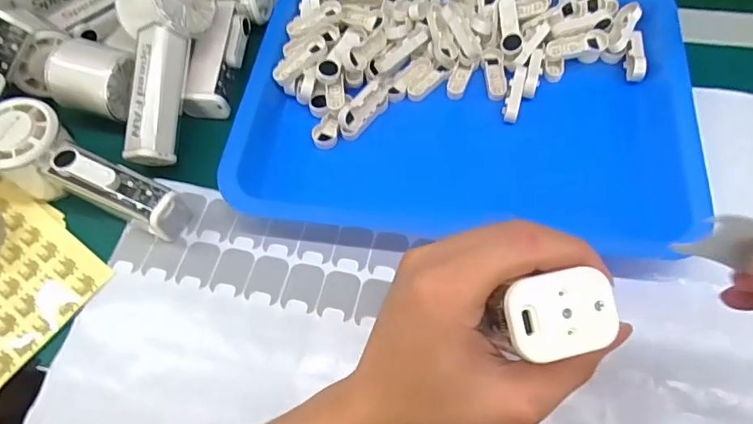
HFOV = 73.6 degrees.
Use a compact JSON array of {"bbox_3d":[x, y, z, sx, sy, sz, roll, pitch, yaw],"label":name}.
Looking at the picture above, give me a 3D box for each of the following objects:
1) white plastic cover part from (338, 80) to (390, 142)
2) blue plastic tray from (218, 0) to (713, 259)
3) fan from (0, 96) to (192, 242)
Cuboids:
[{"bbox_3d":[-0.010,-0.082,0.398,0.051,0.029,0.010,-41,42,-15],"label":"white plastic cover part"},{"bbox_3d":[0.066,-0.095,0.403,0.327,0.047,0.259,6,61,6],"label":"blue plastic tray"},{"bbox_3d":[-0.212,-0.024,0.363,0.153,0.060,0.055,26,67,16],"label":"fan"}]

